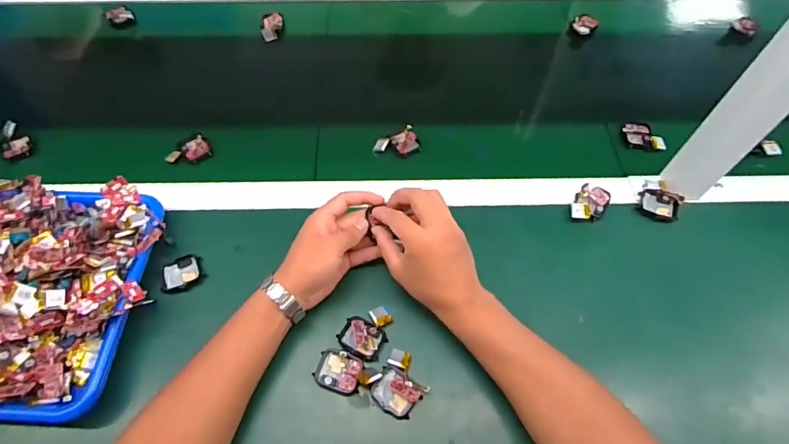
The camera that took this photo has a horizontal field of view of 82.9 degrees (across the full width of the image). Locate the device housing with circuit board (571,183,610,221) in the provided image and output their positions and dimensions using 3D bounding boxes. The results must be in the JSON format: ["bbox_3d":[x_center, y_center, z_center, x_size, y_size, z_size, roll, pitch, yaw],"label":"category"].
[{"bbox_3d":[0.243,-0.023,0.555,0.037,0.010,0.052,32,64,18],"label":"device housing with circuit board"}]

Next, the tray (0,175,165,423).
[{"bbox_3d":[-0.433,0.063,0.466,0.329,0.082,0.258,2,59,2],"label":"tray"}]

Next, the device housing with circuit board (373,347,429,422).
[{"bbox_3d":[0.007,0.163,0.449,0.049,0.015,0.057,27,63,15],"label":"device housing with circuit board"}]

